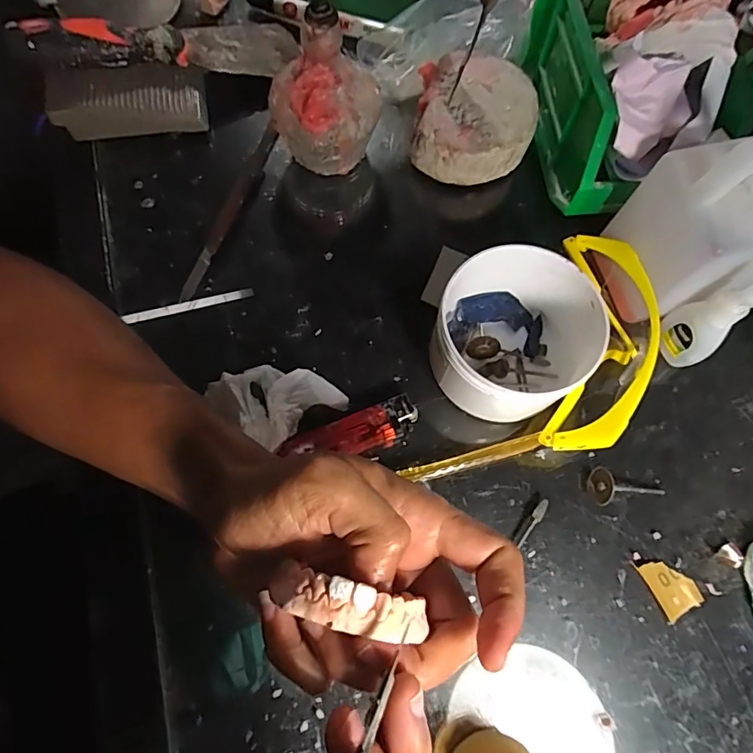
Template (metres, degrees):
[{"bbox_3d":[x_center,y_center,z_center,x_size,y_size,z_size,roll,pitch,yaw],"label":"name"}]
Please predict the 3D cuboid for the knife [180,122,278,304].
[{"bbox_3d":[-0.102,-0.121,0.354,0.011,0.009,0.153,20,71,4],"label":"knife"}]

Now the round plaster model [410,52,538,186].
[{"bbox_3d":[0.072,-0.188,0.371,0.082,0.042,0.085,1,71,-2],"label":"round plaster model"}]

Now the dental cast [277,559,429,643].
[{"bbox_3d":[-0.008,0.080,0.172,0.054,0.019,0.014,18,71,-3],"label":"dental cast"}]

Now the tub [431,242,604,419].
[{"bbox_3d":[0.083,-0.024,0.301,0.100,0.062,0.089,-36,76,-13],"label":"tub"}]

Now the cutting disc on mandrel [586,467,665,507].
[{"bbox_3d":[0.150,0.068,0.302,0.049,0.019,0.021,6,70,-15],"label":"cutting disc on mandrel"}]

